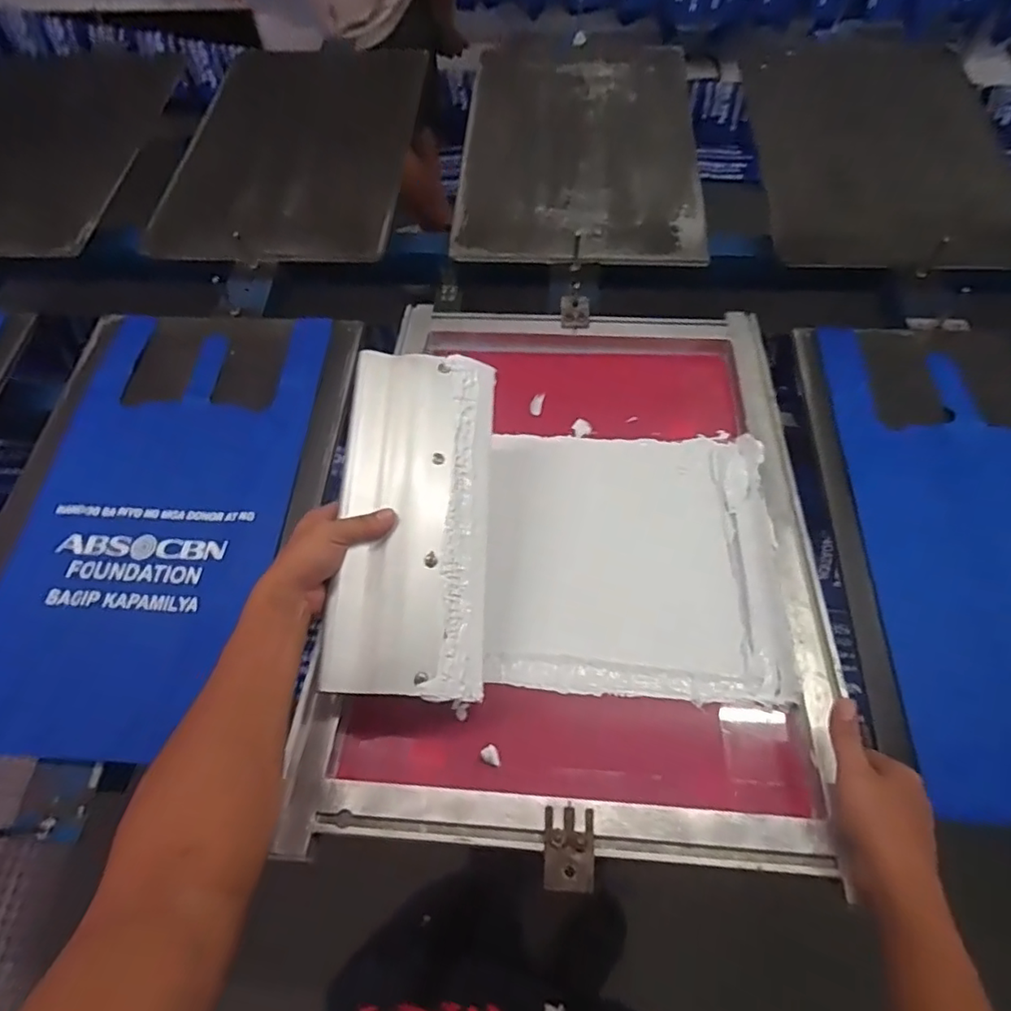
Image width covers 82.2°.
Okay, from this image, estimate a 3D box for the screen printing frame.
[{"bbox_3d":[0.077,0.021,0.636,0.466,0.055,0.636,2,56,4],"label":"screen printing frame"}]

